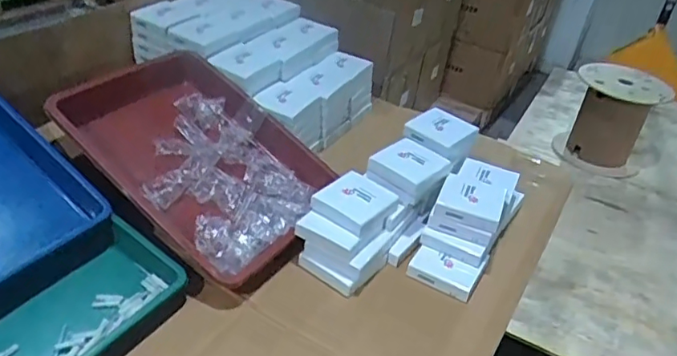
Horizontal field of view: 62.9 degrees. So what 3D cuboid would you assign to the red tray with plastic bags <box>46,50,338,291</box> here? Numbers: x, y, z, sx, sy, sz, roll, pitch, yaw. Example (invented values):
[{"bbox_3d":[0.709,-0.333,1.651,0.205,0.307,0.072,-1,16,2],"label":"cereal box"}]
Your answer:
[{"bbox_3d":[-0.189,-0.025,0.773,0.356,0.079,0.257,44,46,4],"label":"red tray with plastic bags"}]

